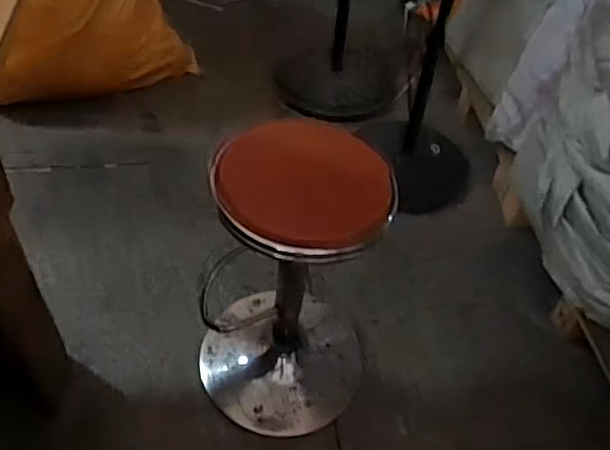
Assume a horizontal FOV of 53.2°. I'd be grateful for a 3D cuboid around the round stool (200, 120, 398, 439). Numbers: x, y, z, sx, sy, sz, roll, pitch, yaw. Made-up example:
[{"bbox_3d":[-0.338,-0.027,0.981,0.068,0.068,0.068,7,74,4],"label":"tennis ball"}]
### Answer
[{"bbox_3d":[-0.031,0.100,1.259,0.373,0.570,0.431,13,48,6],"label":"round stool"}]

